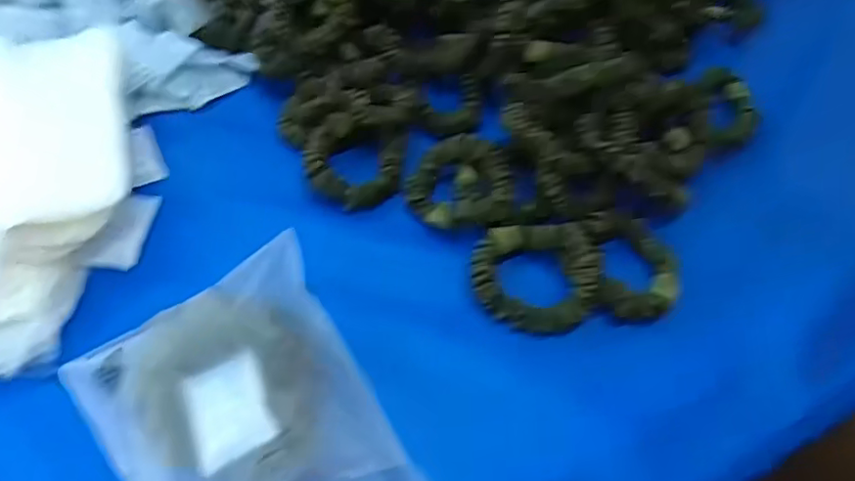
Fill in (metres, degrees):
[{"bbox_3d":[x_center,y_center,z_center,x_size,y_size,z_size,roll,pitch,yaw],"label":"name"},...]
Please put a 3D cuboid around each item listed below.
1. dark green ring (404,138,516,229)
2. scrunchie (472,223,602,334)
[{"bbox_3d":[0.020,-0.033,0.362,0.062,0.021,0.055,-2,67,17],"label":"dark green ring"},{"bbox_3d":[0.059,0.015,0.327,0.066,0.021,0.062,2,59,0],"label":"scrunchie"}]

